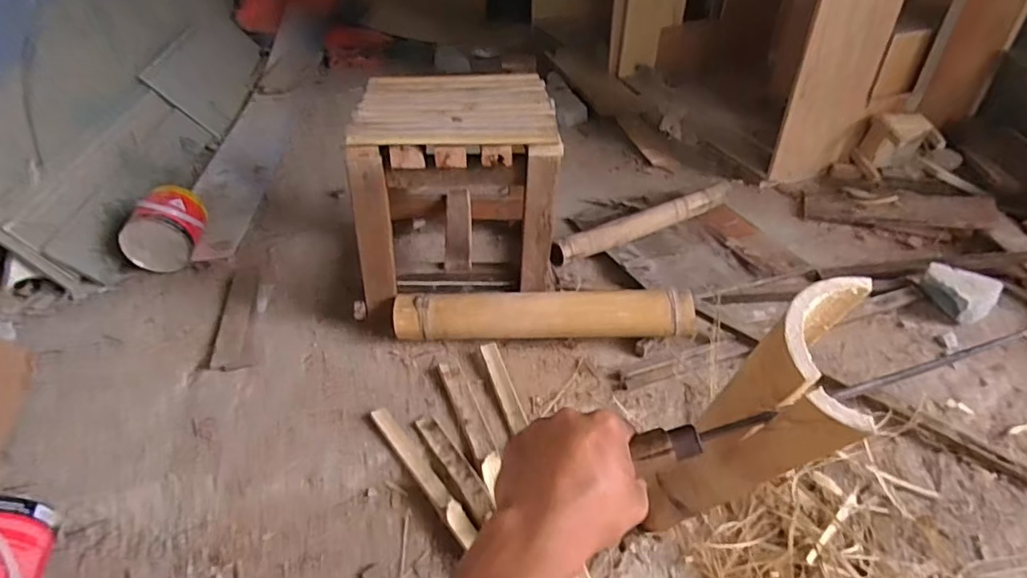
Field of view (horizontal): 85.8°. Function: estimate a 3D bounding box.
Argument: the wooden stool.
[{"bbox_3d":[-0.116,-0.233,1.201,0.399,0.355,0.413,-3,41,0],"label":"wooden stool"}]

